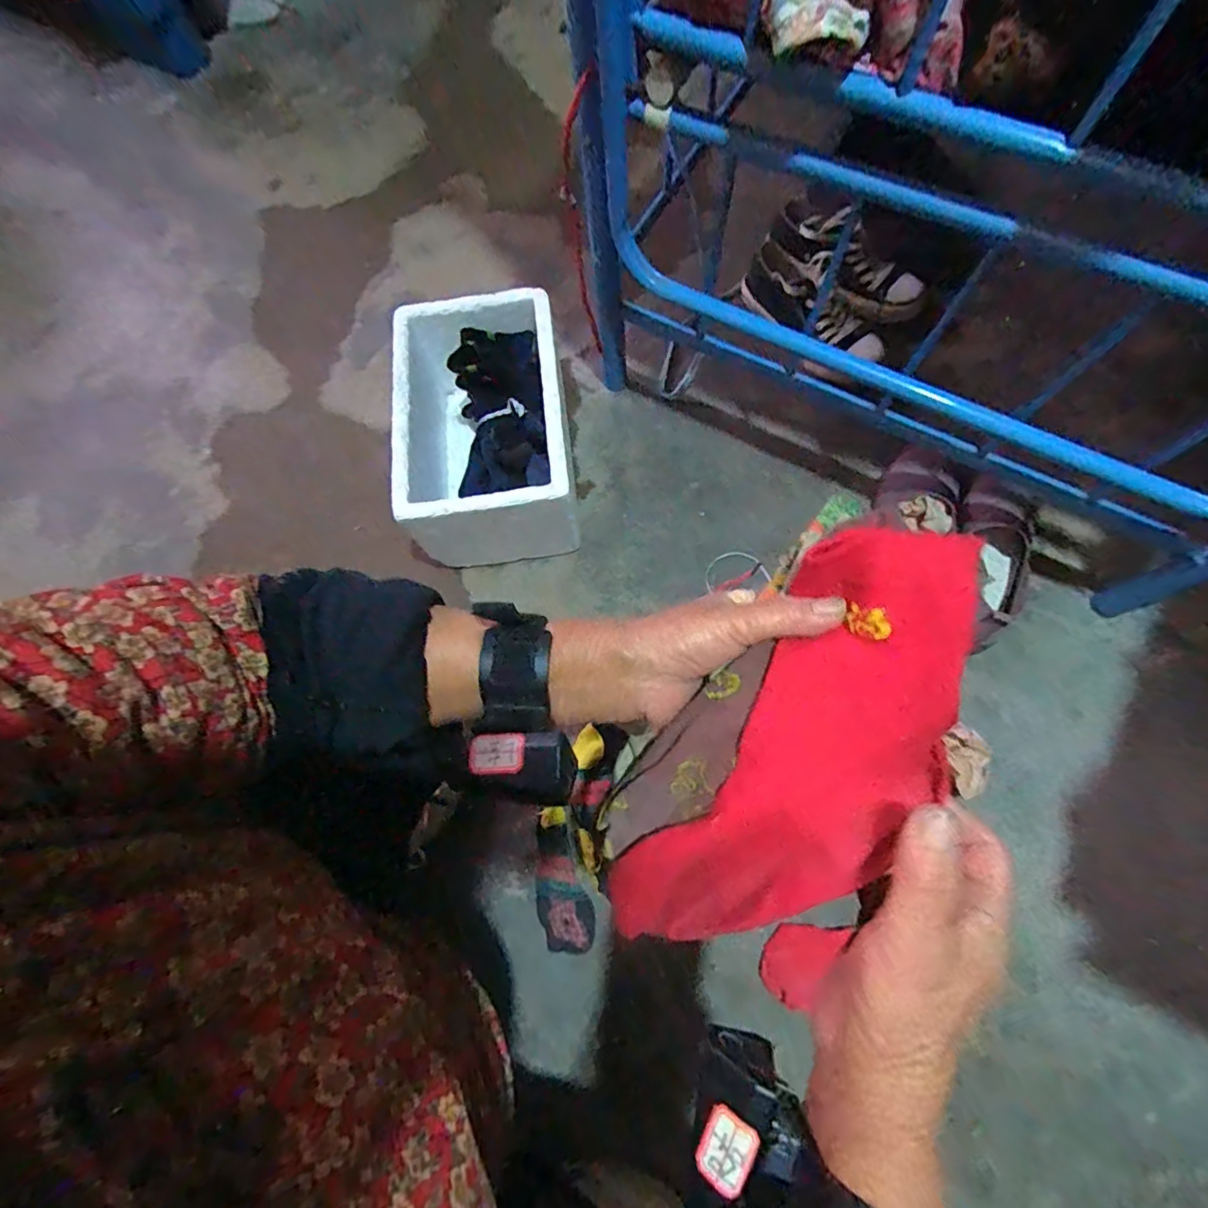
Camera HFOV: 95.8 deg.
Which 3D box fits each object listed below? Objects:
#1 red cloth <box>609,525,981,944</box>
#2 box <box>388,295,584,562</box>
[{"bbox_3d":[0.095,0.083,0.268,0.100,0.043,0.249,33,98,10],"label":"red cloth"},{"bbox_3d":[-0.136,-0.205,0.660,0.185,0.147,0.285,-7,71,0],"label":"box"}]

